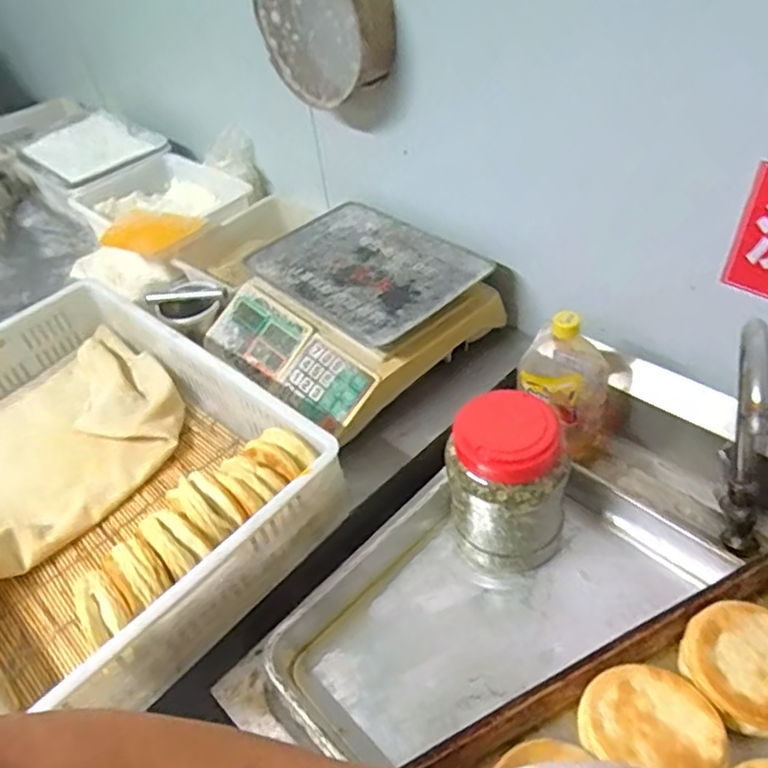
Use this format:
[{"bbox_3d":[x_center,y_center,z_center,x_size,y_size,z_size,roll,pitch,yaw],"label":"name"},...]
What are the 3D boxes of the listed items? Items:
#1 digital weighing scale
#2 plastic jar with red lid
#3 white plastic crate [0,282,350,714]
[{"bbox_3d":[-0.053,-0.121,0.955,0.370,0.098,0.373,-37,51,-27],"label":"digital weighing scale"},{"bbox_3d":[0.132,0.114,0.672,0.120,0.174,0.121,-4,44,4],"label":"plastic jar with red lid"},{"bbox_3d":[-0.406,0.094,0.789,0.656,0.127,0.415,30,55,32],"label":"white plastic crate"}]

